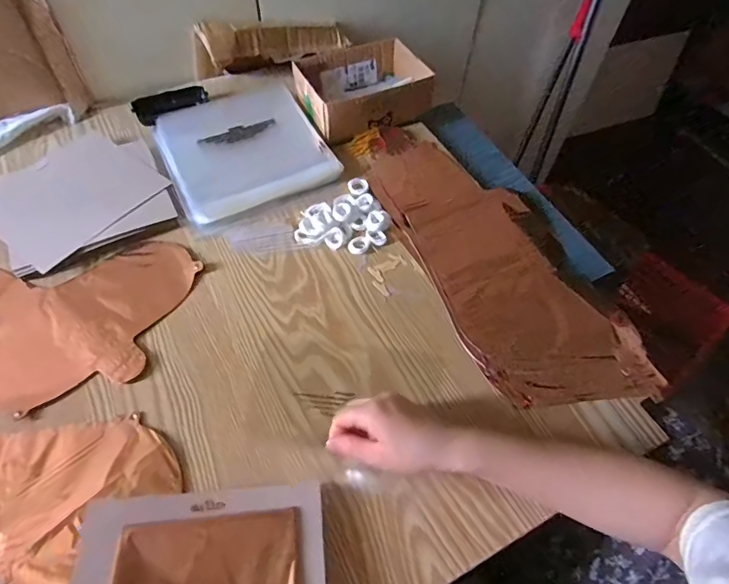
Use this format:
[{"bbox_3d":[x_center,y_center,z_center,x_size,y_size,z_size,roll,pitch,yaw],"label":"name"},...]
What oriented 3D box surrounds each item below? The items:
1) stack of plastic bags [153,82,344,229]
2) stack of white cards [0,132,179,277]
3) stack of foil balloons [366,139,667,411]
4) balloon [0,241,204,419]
[{"bbox_3d":[-0.173,-0.209,0.681,0.214,0.025,0.221,-23,61,-16],"label":"stack of plastic bags"},{"bbox_3d":[-0.373,-0.129,0.612,0.206,0.022,0.198,-30,63,-20],"label":"stack of white cards"},{"bbox_3d":[0.159,-0.042,0.595,0.185,0.016,0.427,-24,61,-17],"label":"stack of foil balloons"},{"bbox_3d":[-0.426,0.000,0.547,0.404,0.007,0.223,14,58,6],"label":"balloon"}]

